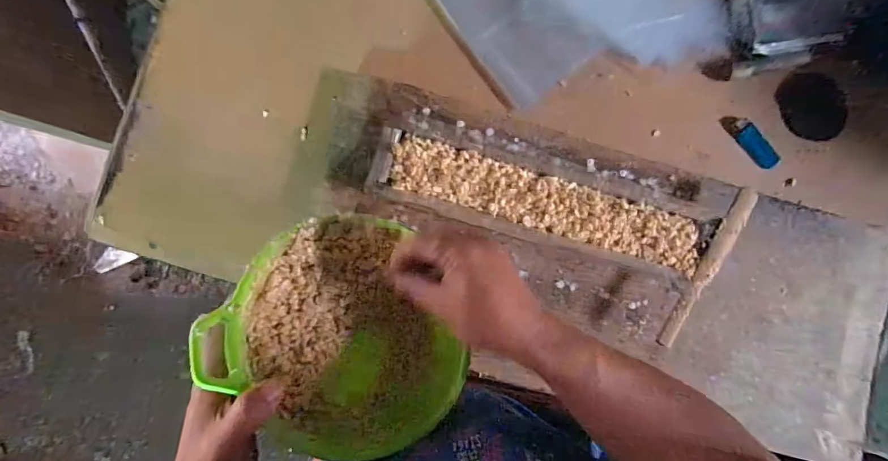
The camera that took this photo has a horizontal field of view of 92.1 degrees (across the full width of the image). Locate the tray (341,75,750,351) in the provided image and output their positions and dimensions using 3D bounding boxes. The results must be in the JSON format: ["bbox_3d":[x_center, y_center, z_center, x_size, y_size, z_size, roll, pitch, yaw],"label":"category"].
[{"bbox_3d":[0.111,-0.025,0.518,0.476,0.050,0.216,16,83,-3],"label":"tray"}]

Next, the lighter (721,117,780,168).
[{"bbox_3d":[0.427,-0.125,0.590,0.022,0.019,0.092,-43,89,-8],"label":"lighter"}]

